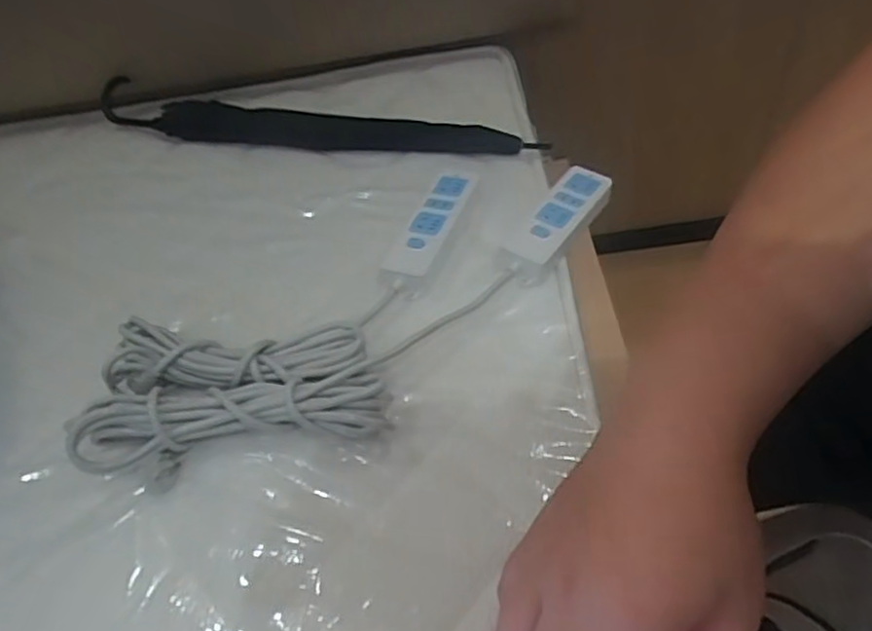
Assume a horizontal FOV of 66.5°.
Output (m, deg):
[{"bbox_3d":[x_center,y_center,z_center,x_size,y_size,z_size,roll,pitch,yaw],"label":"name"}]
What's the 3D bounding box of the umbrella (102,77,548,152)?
[{"bbox_3d":[-0.176,-0.246,0.871,0.618,0.029,0.072,11,51,14],"label":"umbrella"}]

